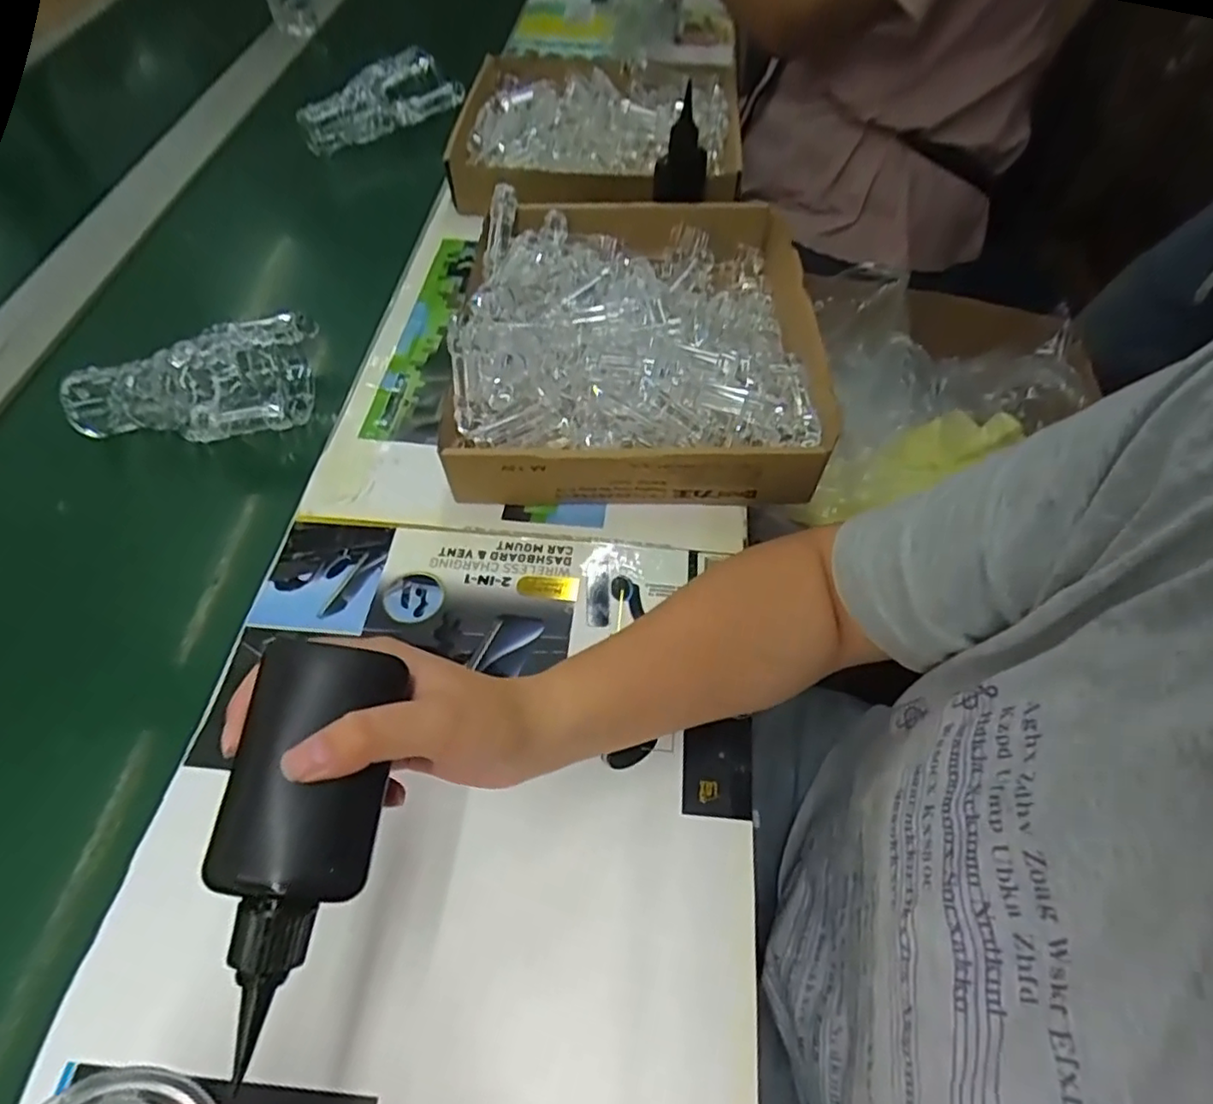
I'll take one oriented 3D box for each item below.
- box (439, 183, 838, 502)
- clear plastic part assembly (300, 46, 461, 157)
[{"bbox_3d":[0.026,-0.188,0.554,0.293,0.082,0.323,-2,56,1],"label":"box"},{"bbox_3d":[-0.284,-0.566,0.835,0.203,0.069,0.055,-26,59,-15],"label":"clear plastic part assembly"}]

